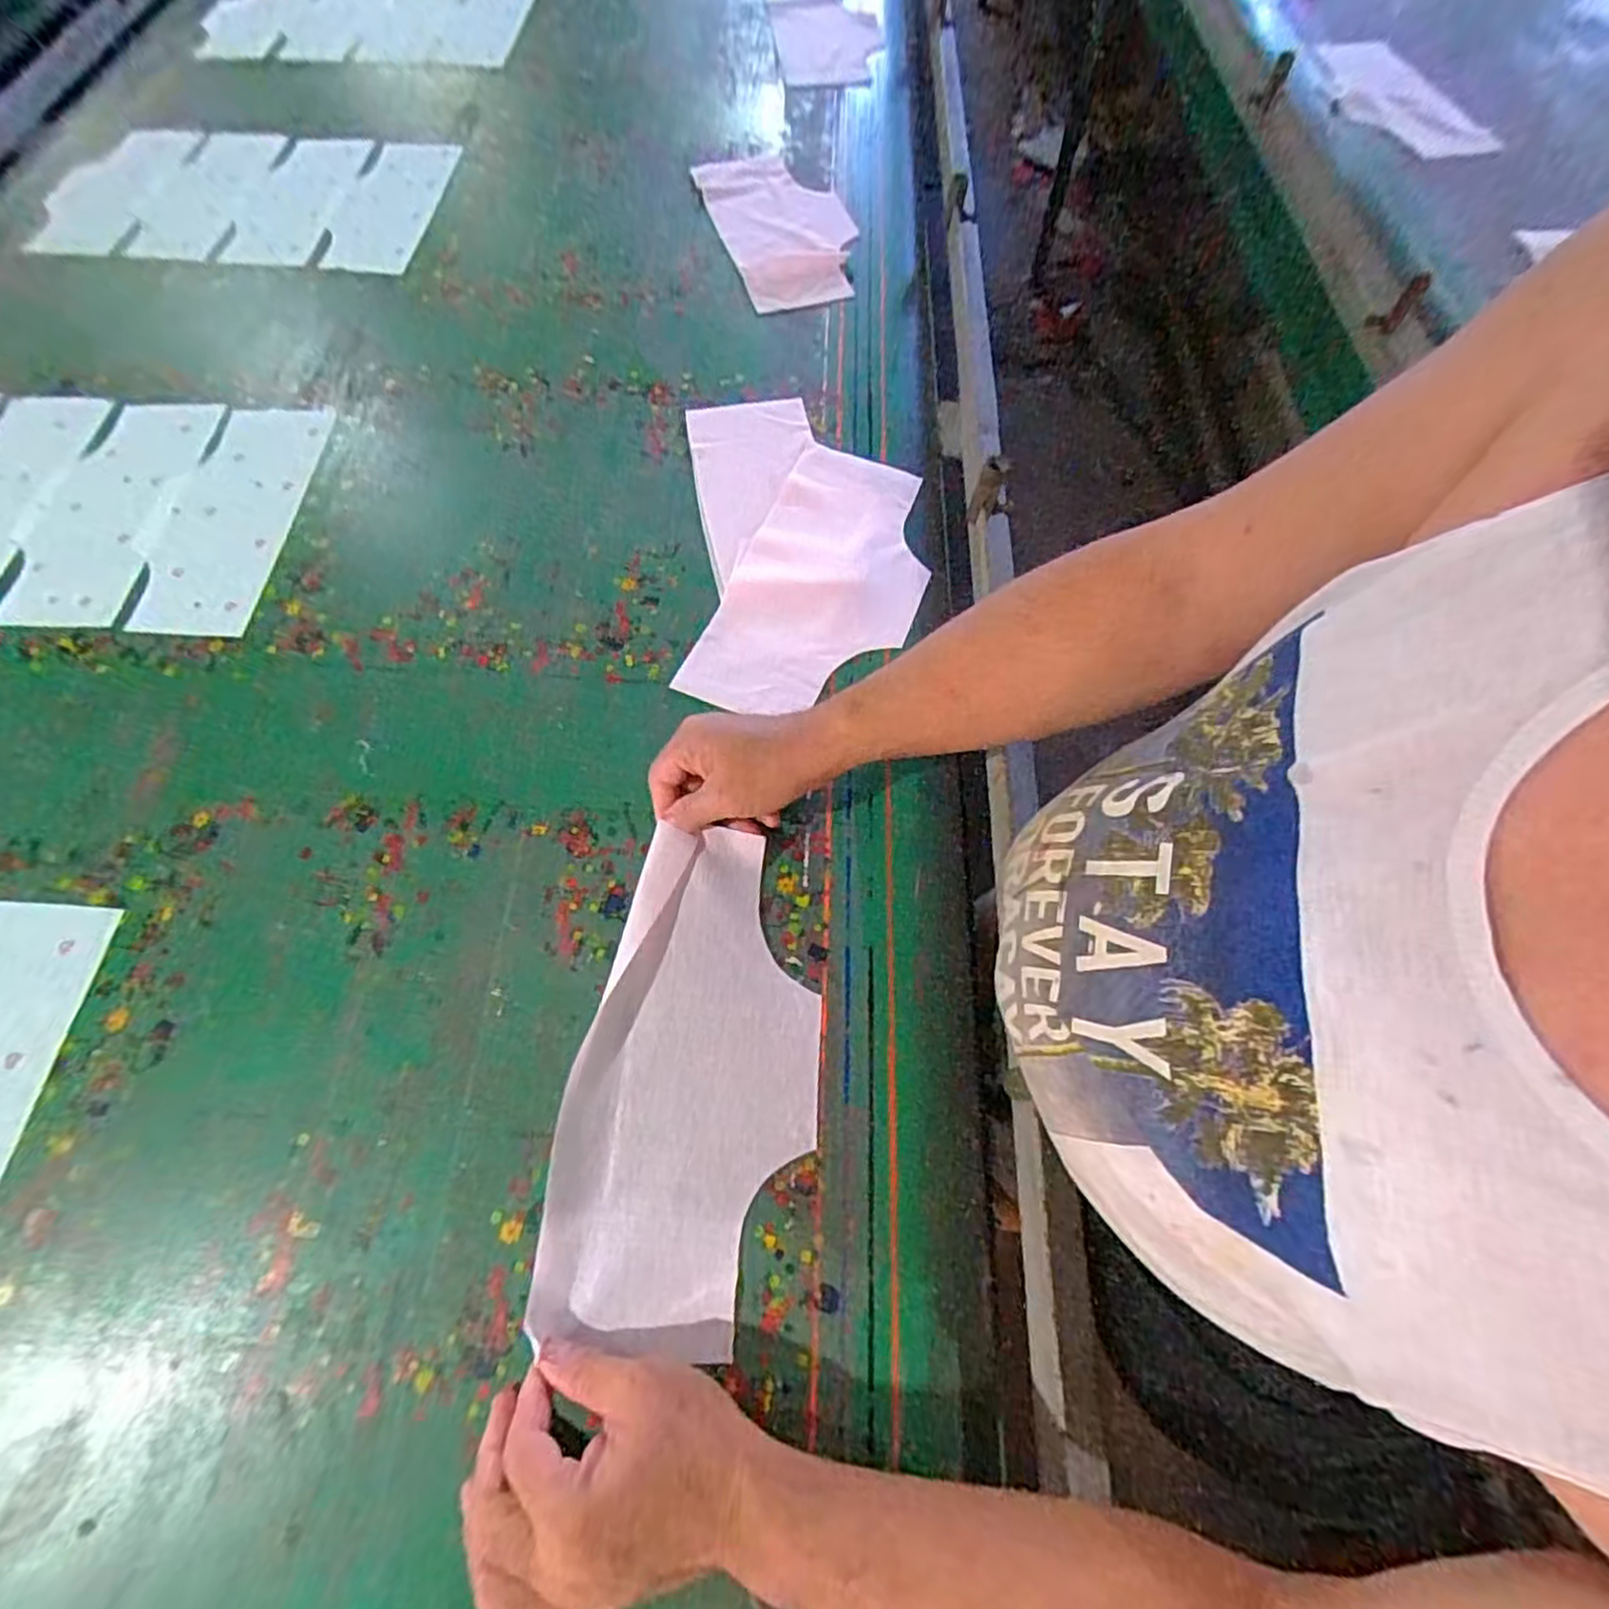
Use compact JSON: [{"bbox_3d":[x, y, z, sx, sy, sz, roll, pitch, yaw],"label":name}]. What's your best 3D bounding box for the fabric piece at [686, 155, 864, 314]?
[{"bbox_3d":[-0.026,-0.714,0.895,0.152,0.018,0.299,-17,66,-9],"label":"fabric piece"}]

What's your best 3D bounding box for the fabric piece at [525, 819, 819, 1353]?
[{"bbox_3d":[-0.070,0.170,0.478,0.153,0.024,0.303,8,69,3],"label":"fabric piece"}]

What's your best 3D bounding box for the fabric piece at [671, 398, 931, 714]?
[{"bbox_3d":[-0.002,-0.249,0.681,0.211,0.011,0.355,-1,65,-2],"label":"fabric piece"}]

